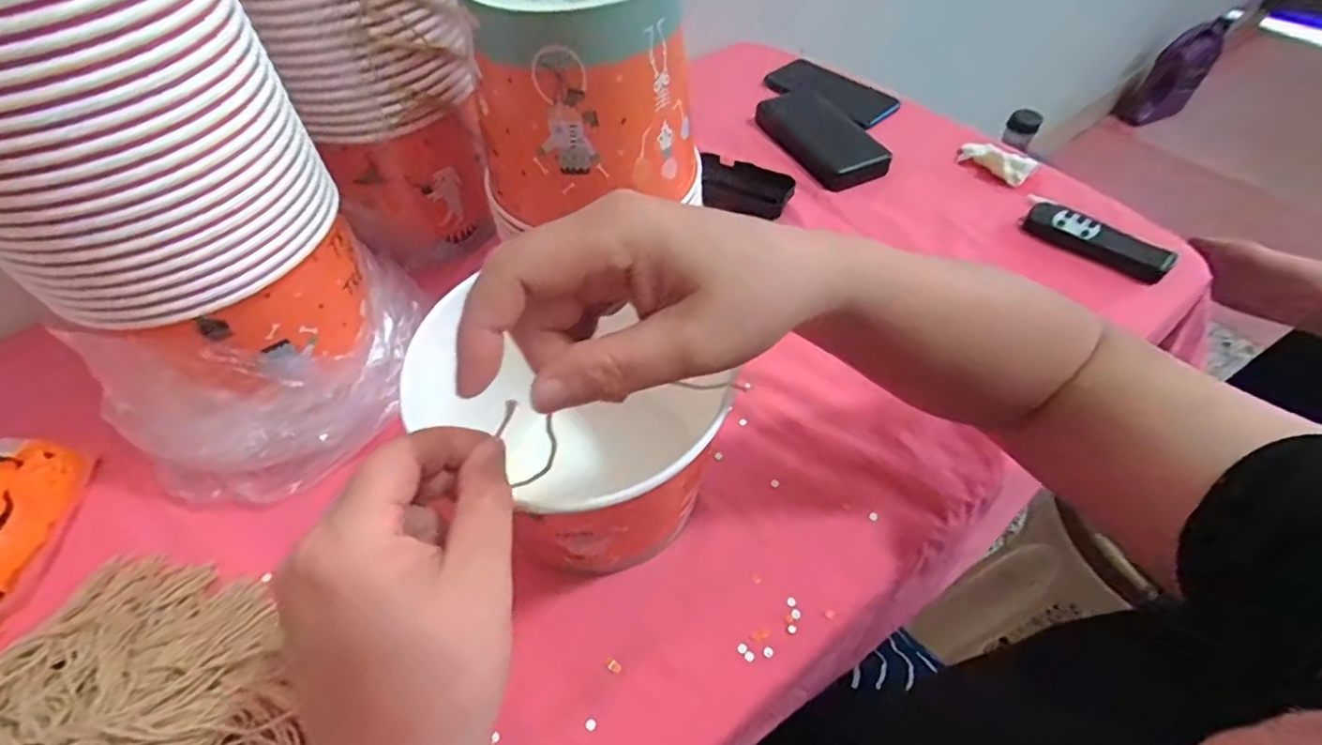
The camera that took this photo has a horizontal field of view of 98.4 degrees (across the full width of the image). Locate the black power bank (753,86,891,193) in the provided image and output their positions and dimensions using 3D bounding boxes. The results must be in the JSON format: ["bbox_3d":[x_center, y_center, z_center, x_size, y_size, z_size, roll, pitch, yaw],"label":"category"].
[{"bbox_3d":[0.173,-0.253,0.612,0.072,0.031,0.148,-23,55,-14],"label":"black power bank"}]

